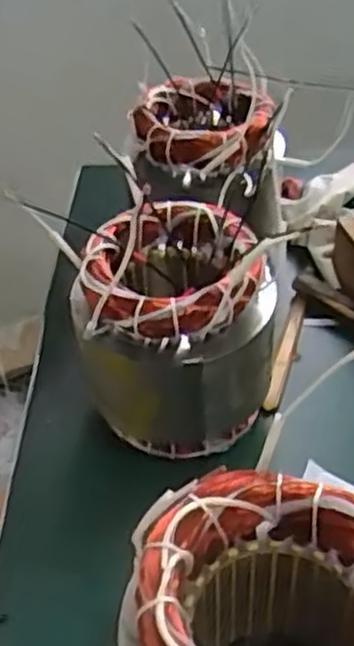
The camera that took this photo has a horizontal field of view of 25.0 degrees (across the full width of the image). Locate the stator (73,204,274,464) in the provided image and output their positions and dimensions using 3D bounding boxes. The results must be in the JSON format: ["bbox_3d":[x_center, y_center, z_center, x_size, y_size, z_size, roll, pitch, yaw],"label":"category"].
[{"bbox_3d":[-0.002,0.009,0.614,0.144,0.149,0.131,-5,41,-3],"label":"stator"}]

